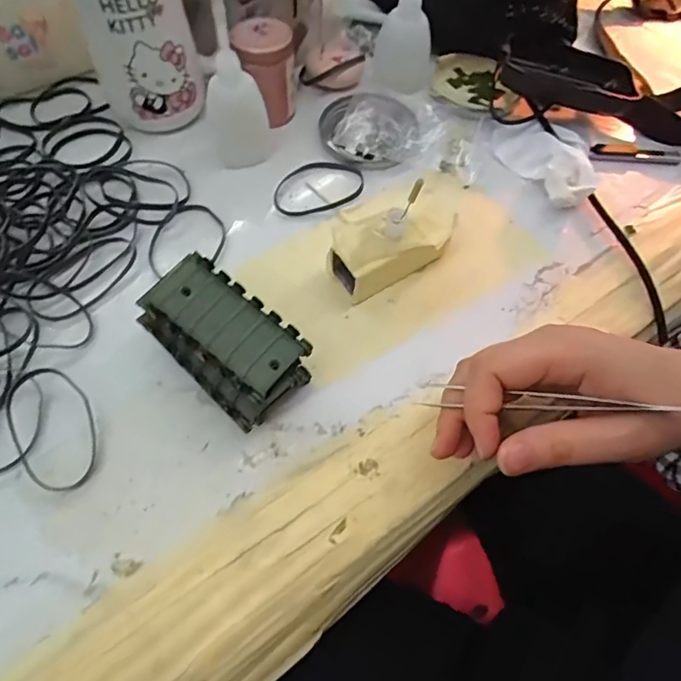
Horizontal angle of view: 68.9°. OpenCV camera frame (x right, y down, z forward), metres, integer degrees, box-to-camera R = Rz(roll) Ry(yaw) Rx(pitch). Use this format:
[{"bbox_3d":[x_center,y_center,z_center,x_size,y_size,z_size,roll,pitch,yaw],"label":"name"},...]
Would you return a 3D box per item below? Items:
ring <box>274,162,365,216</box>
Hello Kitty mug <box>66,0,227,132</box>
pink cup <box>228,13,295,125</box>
[{"bbox_3d":[-0.017,-0.116,0.377,0.069,0.007,0.049,-10,64,-8],"label":"ring"},{"bbox_3d":[-0.137,-0.231,0.351,0.068,0.137,0.094,27,65,11],"label":"Hello Kitty mug"},{"bbox_3d":[-0.058,-0.209,0.386,0.043,0.063,0.044,1,63,-2],"label":"pink cup"}]

